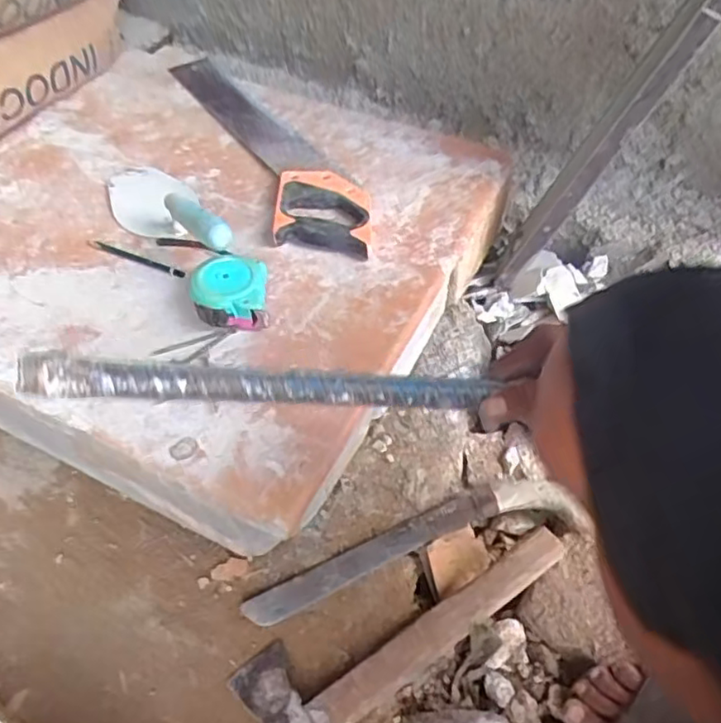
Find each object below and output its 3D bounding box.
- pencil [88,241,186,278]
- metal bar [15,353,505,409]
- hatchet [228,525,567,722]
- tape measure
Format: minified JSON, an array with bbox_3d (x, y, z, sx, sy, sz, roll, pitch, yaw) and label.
[{"bbox_3d":[-0.250,-0.115,0.724,0.126,0.004,0.015,21,55,15],"label":"pencil"},{"bbox_3d":[-0.052,0.015,0.394,0.278,0.019,0.015,3,50,-18],"label":"metal bar"},{"bbox_3d":[0.044,0.234,0.601,0.315,0.032,0.100,-28,58,-21],"label":"hatchet"},{"bbox_3d":[-0.132,-0.070,0.663,0.073,0.042,0.075,-7,52,-4],"label":"tape measure"}]

